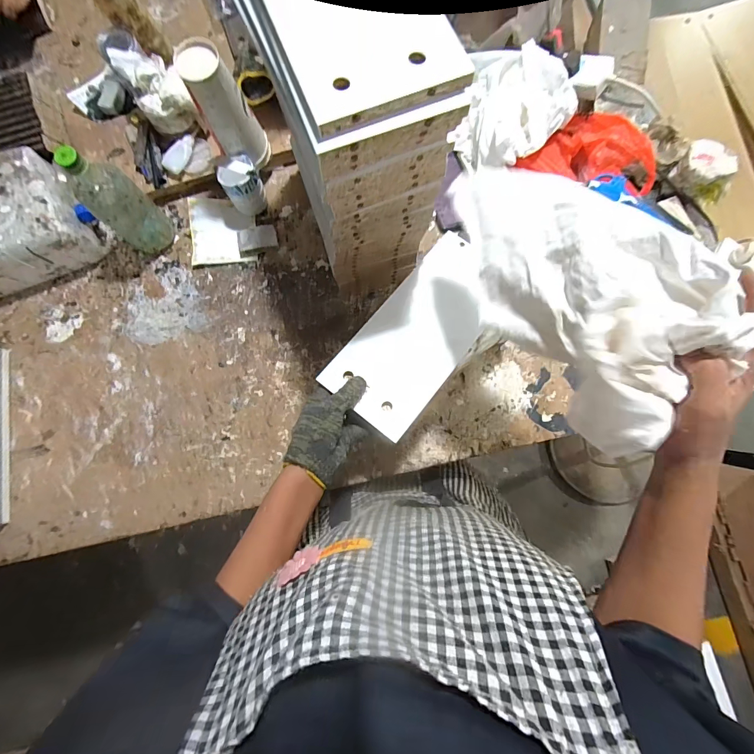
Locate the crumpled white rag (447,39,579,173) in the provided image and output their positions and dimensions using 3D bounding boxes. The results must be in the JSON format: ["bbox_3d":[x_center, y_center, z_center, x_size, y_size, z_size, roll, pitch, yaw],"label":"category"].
[{"bbox_3d":[0.219,-0.444,0.622,0.158,0.110,0.168,-39,82,-4],"label":"crumpled white rag"}]

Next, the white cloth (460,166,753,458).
[{"bbox_3d":[0.177,-0.092,0.326,0.136,0.115,0.283,-29,82,-3],"label":"white cloth"}]

